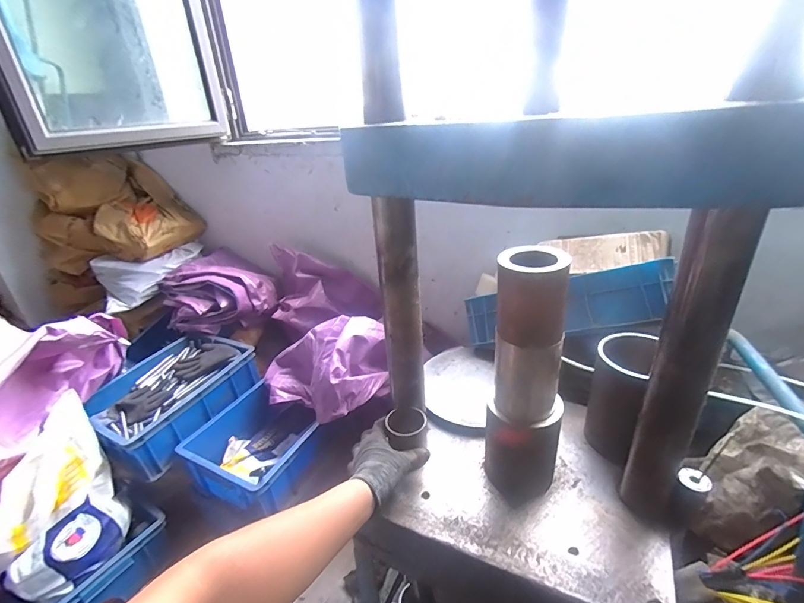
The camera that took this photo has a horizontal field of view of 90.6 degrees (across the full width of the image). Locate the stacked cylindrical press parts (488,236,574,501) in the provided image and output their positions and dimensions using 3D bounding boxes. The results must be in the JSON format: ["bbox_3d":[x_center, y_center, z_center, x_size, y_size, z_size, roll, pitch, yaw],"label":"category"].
[{"bbox_3d":[0.186,0.121,0.587,0.105,0.394,0.079,6,28,20],"label":"stacked cylindrical press parts"}]

